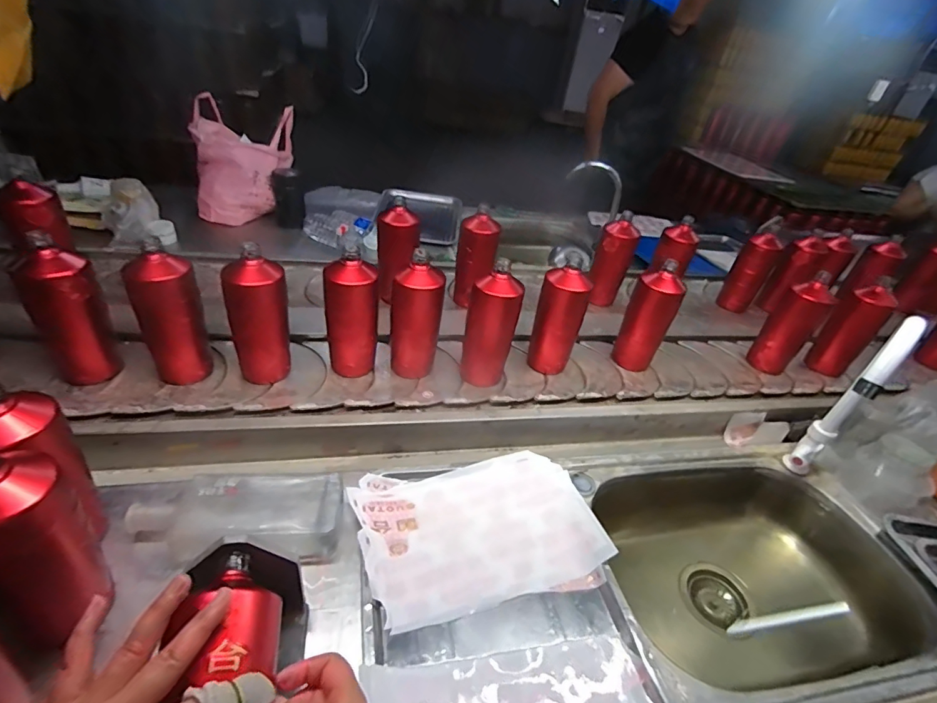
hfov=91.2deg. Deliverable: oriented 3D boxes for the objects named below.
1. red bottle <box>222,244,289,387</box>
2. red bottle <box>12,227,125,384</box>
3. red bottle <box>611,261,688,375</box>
[{"bbox_3d":[-0.315,-0.046,0.687,0.070,0.203,0.062,17,38,8],"label":"red bottle"},{"bbox_3d":[-0.553,-0.051,0.638,0.075,0.199,0.084,35,43,28],"label":"red bottle"},{"bbox_3d":[0.336,-0.061,0.855,0.069,0.191,0.074,-4,41,-19],"label":"red bottle"}]

